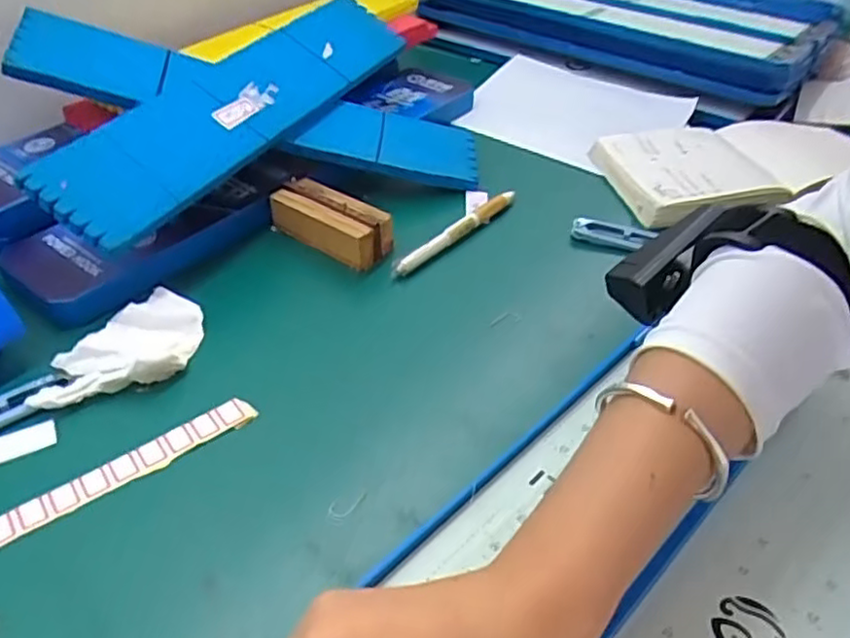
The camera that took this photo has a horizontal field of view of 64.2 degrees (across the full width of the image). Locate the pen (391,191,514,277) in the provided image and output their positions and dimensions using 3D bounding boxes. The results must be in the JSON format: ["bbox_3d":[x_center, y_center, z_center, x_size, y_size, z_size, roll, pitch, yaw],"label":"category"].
[{"bbox_3d":[0.025,-0.067,0.510,0.011,0.012,0.136,33,50,29],"label":"pen"}]

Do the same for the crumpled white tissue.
[{"bbox_3d":[-0.178,0.018,0.405,0.061,0.019,0.106,25,47,23],"label":"crumpled white tissue"}]

